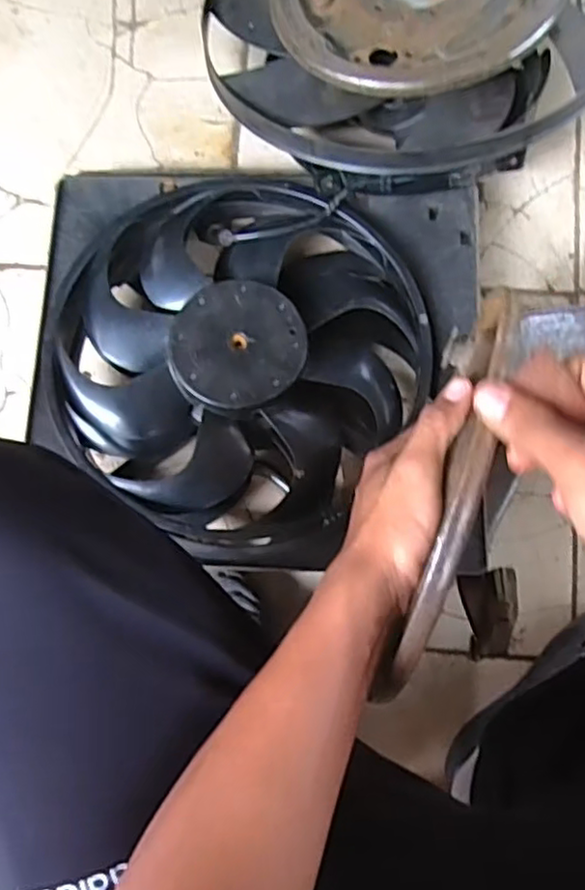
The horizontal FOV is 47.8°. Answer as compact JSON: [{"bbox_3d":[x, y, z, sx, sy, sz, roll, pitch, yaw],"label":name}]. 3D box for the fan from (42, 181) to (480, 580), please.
[{"bbox_3d":[-0.046,-0.090,0.708,0.440,0.117,0.413,-1,81,3],"label":"fan"}]

